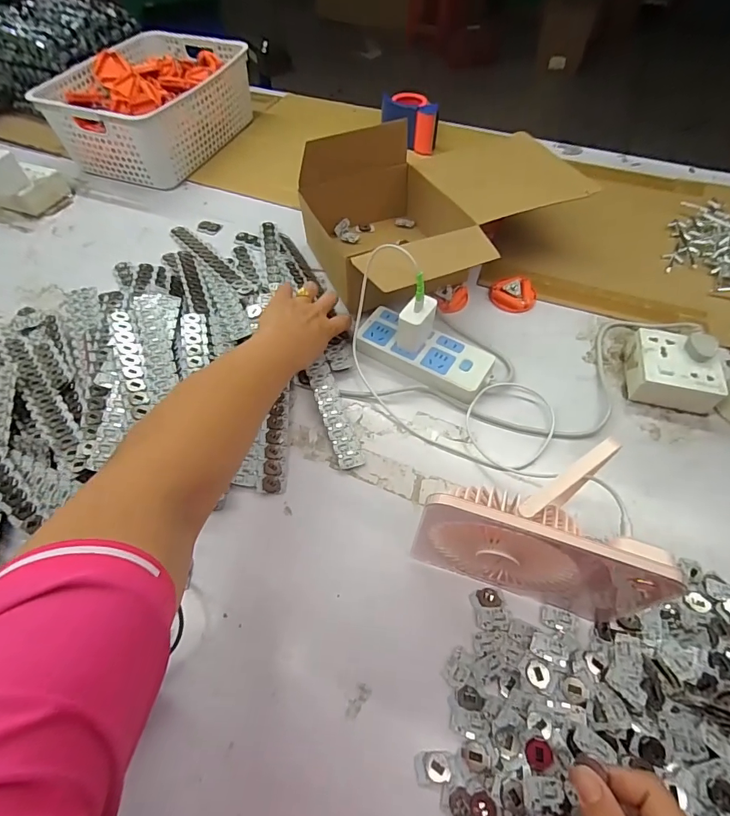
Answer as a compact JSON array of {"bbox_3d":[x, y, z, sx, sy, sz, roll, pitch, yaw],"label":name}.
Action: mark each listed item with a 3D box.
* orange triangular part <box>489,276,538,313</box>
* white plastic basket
[{"bbox_3d":[0.219,-0.167,0.616,0.064,0.016,0.061,-38,63,-24],"label":"orange triangular part"},{"bbox_3d":[-0.404,-0.592,0.839,0.269,0.135,0.363,18,56,12],"label":"white plastic basket"}]

